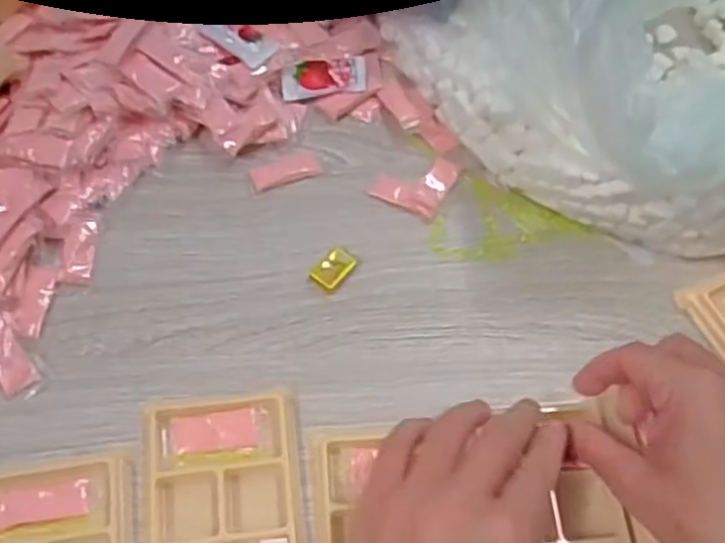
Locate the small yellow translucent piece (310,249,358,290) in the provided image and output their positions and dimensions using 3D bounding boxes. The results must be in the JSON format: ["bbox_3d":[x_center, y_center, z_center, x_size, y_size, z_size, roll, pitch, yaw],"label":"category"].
[{"bbox_3d":[-0.017,-0.001,0.418,0.017,0.005,0.027,34,65,14],"label":"small yellow translucent piece"}]

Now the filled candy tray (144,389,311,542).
[{"bbox_3d":[-0.067,0.123,0.352,0.079,0.013,0.132,-6,63,-6],"label":"filled candy tray"}]

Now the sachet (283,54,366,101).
[{"bbox_3d":[-0.026,-0.129,0.478,0.056,0.004,0.025,-9,85,-5],"label":"sachet"}]

